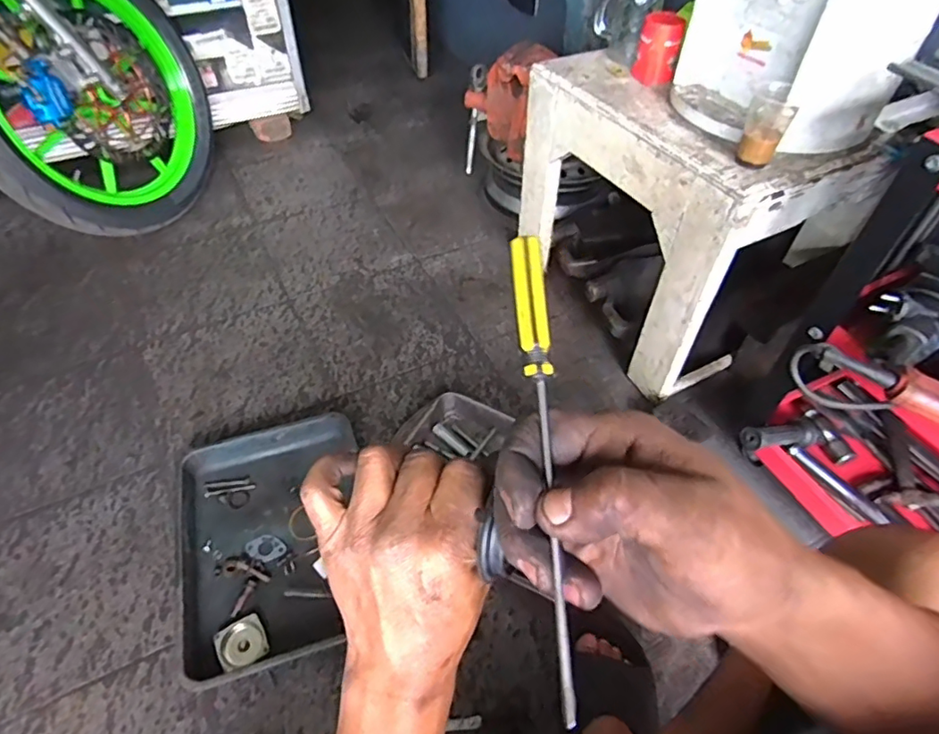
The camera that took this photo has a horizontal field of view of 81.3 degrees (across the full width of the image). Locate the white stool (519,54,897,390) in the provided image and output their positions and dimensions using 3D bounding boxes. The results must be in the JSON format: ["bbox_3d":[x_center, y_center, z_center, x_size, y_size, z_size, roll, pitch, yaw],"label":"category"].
[{"bbox_3d":[0.367,-0.296,1.007,0.355,0.394,0.491,-24,54,-20],"label":"white stool"}]

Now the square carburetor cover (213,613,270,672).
[{"bbox_3d":[-0.296,0.360,0.713,0.058,0.009,0.056,-15,63,-38],"label":"square carburetor cover"}]

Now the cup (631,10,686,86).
[{"bbox_3d":[0.305,-0.518,0.888,0.063,0.089,0.075,10,50,7],"label":"cup"}]

